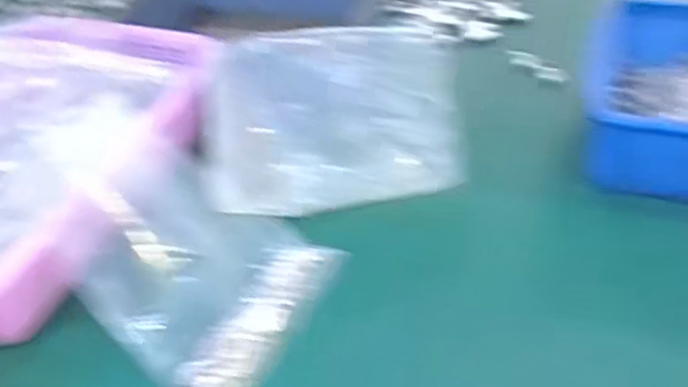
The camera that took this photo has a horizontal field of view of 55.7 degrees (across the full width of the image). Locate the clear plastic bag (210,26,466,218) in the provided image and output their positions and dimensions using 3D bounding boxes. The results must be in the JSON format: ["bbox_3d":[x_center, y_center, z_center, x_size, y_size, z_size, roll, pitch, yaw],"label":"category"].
[{"bbox_3d":[-0.004,-0.057,0.485,0.185,0.027,0.141,-3,80,-17],"label":"clear plastic bag"}]

